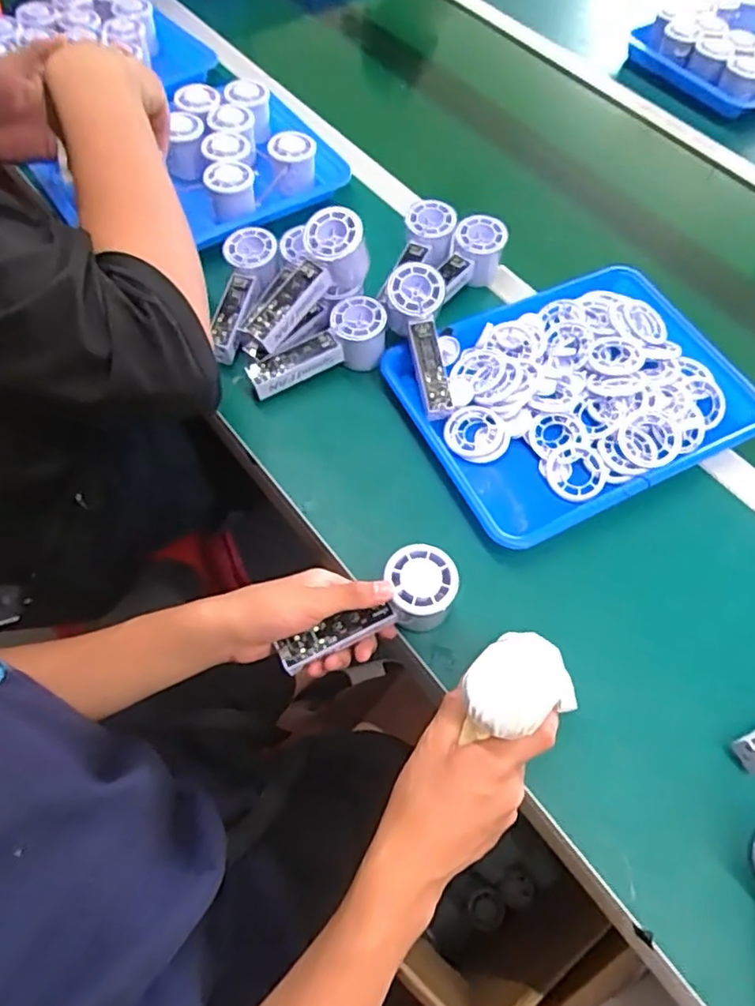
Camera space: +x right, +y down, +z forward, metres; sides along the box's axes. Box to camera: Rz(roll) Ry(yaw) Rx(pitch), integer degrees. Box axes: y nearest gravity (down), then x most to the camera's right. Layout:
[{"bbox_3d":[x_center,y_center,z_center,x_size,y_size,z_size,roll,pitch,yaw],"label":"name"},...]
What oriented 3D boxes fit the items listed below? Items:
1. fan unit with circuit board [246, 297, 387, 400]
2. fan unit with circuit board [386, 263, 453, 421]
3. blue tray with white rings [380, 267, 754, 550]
[{"bbox_3d":[-0.059,-0.155,0.637,0.152,0.053,0.051,-28,66,-2],"label":"fan unit with circuit board"},{"bbox_3d":[0.045,-0.162,0.625,0.057,0.047,0.153,-11,89,-10],"label":"fan unit with circuit board"},{"bbox_3d":[0.207,-0.115,0.640,0.338,0.039,0.249,-23,65,-16],"label":"blue tray with white rings"}]

